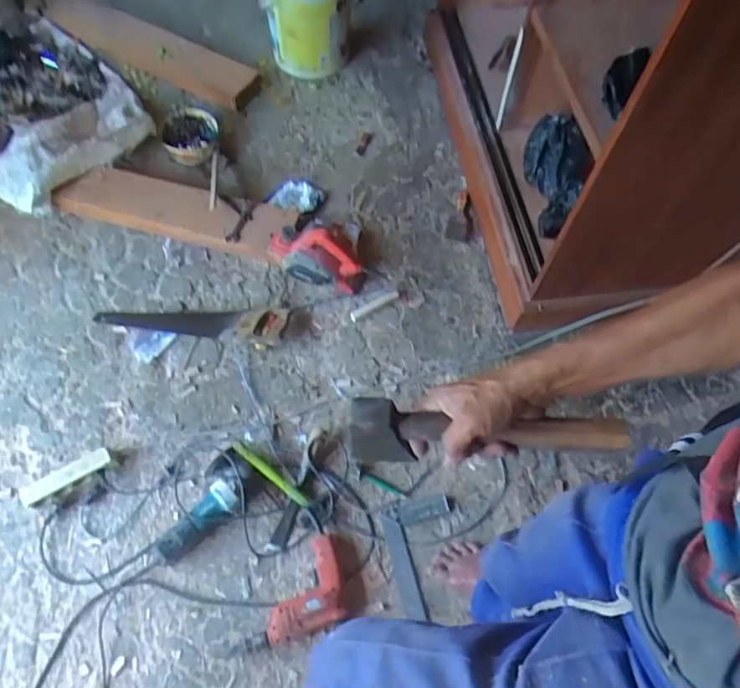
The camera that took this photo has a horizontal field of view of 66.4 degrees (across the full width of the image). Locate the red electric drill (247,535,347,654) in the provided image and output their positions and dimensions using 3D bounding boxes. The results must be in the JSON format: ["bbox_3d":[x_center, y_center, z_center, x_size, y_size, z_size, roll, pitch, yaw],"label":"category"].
[{"bbox_3d":[-0.161,0.516,1.175,0.236,0.069,0.174,-17,65,-11],"label":"red electric drill"}]

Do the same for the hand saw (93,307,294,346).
[{"bbox_3d":[-0.469,-0.045,1.480,0.508,0.043,0.115,0,63,-2],"label":"hand saw"}]

